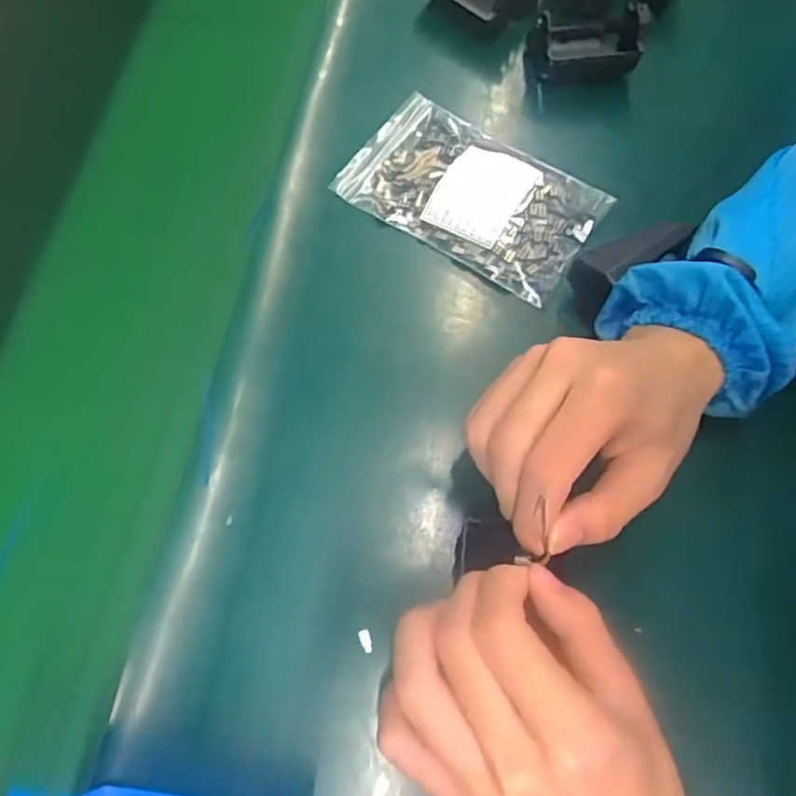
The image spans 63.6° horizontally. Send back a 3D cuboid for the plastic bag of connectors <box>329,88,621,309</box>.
[{"bbox_3d":[0.048,-0.133,0.402,0.151,0.014,0.096,31,72,12],"label":"plastic bag of connectors"}]

